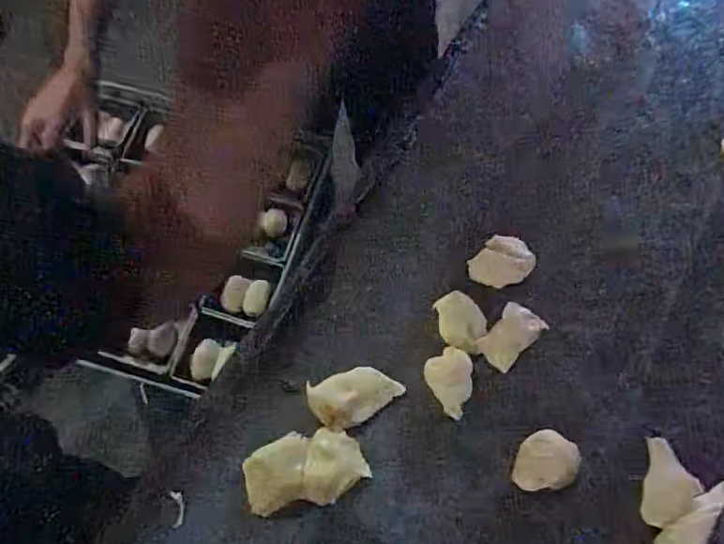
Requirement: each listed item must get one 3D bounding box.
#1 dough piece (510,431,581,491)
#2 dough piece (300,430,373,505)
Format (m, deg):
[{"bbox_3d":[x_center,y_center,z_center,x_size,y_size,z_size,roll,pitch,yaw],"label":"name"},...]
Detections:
[{"bbox_3d":[0.160,0.165,0.486,0.058,0.018,0.047,-1,66,-1],"label":"dough piece"},{"bbox_3d":[-0.023,0.171,0.489,0.054,0.021,0.061,6,67,2],"label":"dough piece"}]

